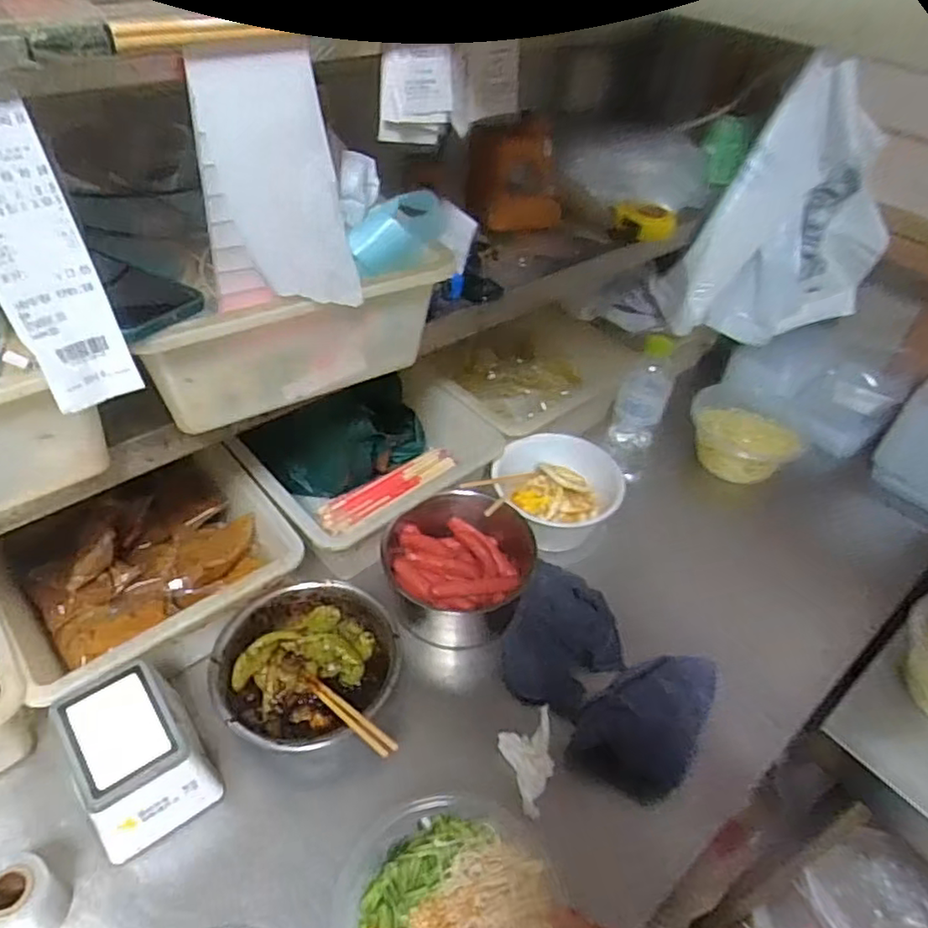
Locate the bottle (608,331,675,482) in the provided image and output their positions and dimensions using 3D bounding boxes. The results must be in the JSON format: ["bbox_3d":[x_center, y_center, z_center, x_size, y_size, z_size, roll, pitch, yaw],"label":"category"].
[{"bbox_3d":[0.236,-0.065,0.881,0.065,0.228,0.064,17,45,13],"label":"bottle"}]

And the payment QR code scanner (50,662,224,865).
[{"bbox_3d":[-0.291,0.261,0.581,0.106,0.100,0.117,-25,51,-27],"label":"payment QR code scanner"}]

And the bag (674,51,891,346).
[{"bbox_3d":[0.480,-0.354,0.915,0.287,0.364,0.071,6,34,-5],"label":"bag"}]

